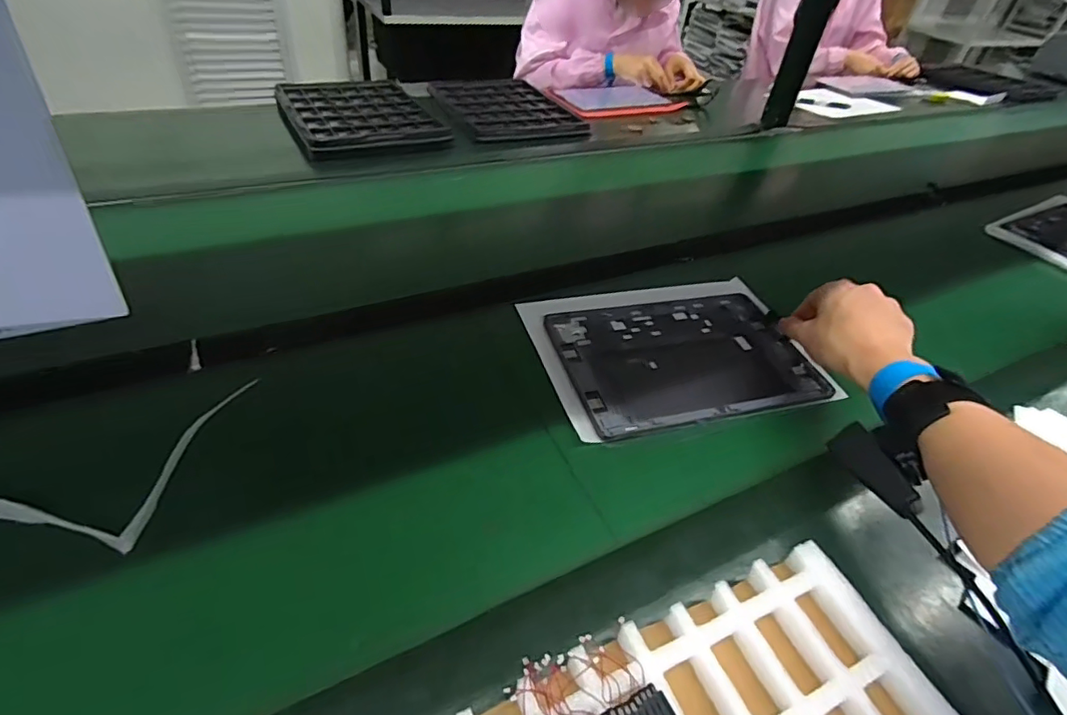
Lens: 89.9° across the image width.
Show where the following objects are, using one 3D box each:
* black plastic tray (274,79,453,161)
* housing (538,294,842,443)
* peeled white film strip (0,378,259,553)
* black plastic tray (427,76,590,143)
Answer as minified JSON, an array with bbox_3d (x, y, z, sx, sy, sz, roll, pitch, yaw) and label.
[{"bbox_3d":[-0.312,-0.436,0.941,0.233,0.024,0.327,-17,48,-24],"label":"black plastic tray"},{"bbox_3d":[0.153,-0.005,0.550,0.255,0.009,0.171,-8,44,-16],"label":"housing"},{"bbox_3d":[-0.338,0.059,0.397,0.188,0.019,0.151,6,42,-2],"label":"peeled white film strip"},{"bbox_3d":[-0.065,-0.514,1.076,0.243,0.023,0.392,-11,45,-19],"label":"black plastic tray"}]

